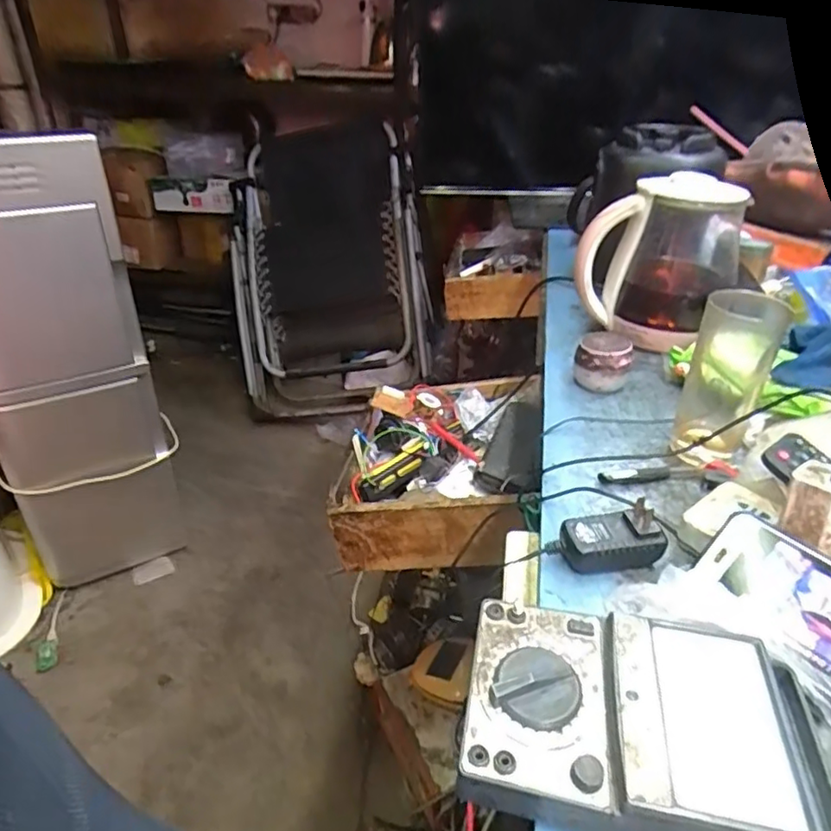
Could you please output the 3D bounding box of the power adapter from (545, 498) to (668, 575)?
[{"bbox_3d":[0.142,0.093,0.451,0.082,0.040,0.042,0,32,0],"label":"power adapter"}]

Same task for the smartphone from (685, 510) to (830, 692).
[{"bbox_3d":[0.255,0.126,0.373,0.078,0.008,0.151,-46,49,-12],"label":"smartphone"}]

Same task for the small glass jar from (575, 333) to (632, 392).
[{"bbox_3d":[0.210,-0.060,0.678,0.057,0.058,0.056,10,34,14],"label":"small glass jar"}]

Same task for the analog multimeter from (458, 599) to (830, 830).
[{"bbox_3d":[0.125,0.172,0.328,0.188,0.050,0.114,6,33,8],"label":"analog multimeter"}]

